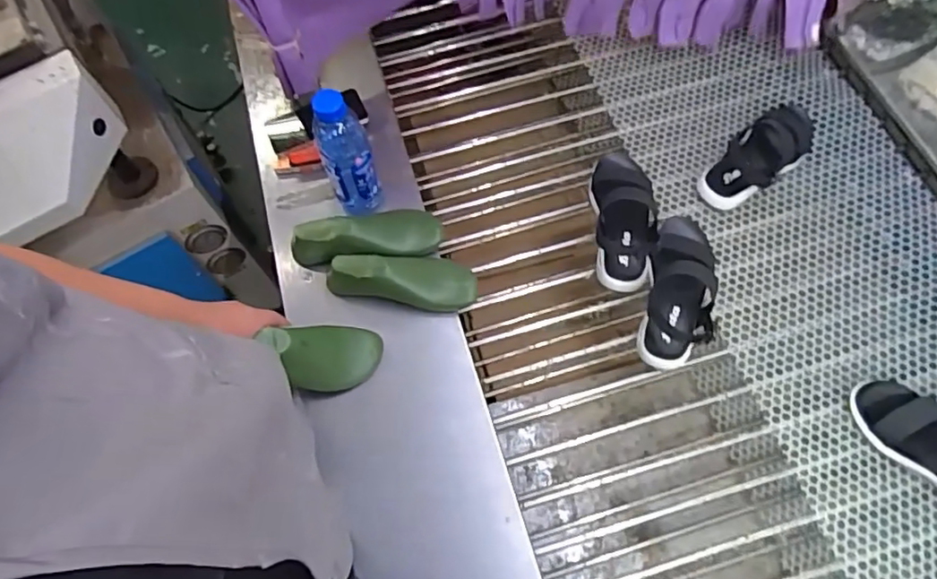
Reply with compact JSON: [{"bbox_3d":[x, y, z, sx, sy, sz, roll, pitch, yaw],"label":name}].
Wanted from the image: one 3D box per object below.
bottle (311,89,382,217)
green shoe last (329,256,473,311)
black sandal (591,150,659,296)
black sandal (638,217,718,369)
[{"bbox_3d":[-0.170,-0.186,0.820,0.066,0.212,0.058,-22,65,-7],"label":"bottle"},{"bbox_3d":[-0.096,-0.016,0.827,0.211,0.061,0.079,1,64,4],"label":"green shoe last"},{"bbox_3d":[0.227,-0.116,0.876,0.087,0.093,0.224,3,64,5],"label":"black sandal"},{"bbox_3d":[0.298,-0.012,0.834,0.092,0.085,0.246,10,65,9],"label":"black sandal"}]

